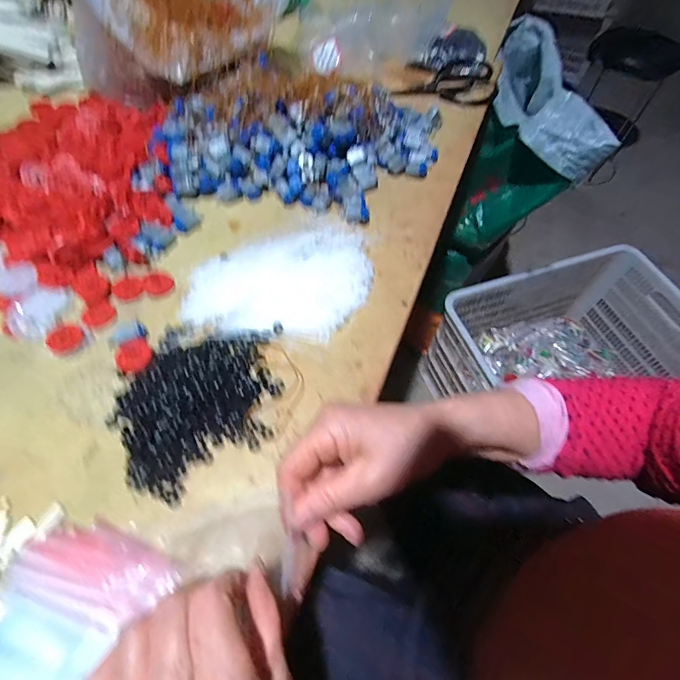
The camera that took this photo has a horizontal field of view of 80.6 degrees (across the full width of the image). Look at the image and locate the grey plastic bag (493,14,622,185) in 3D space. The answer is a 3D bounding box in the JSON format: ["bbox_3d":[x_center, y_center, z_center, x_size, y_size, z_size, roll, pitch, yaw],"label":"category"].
[{"bbox_3d":[0.373,-0.496,0.780,0.136,0.099,0.462,2,58,-2],"label":"grey plastic bag"}]

